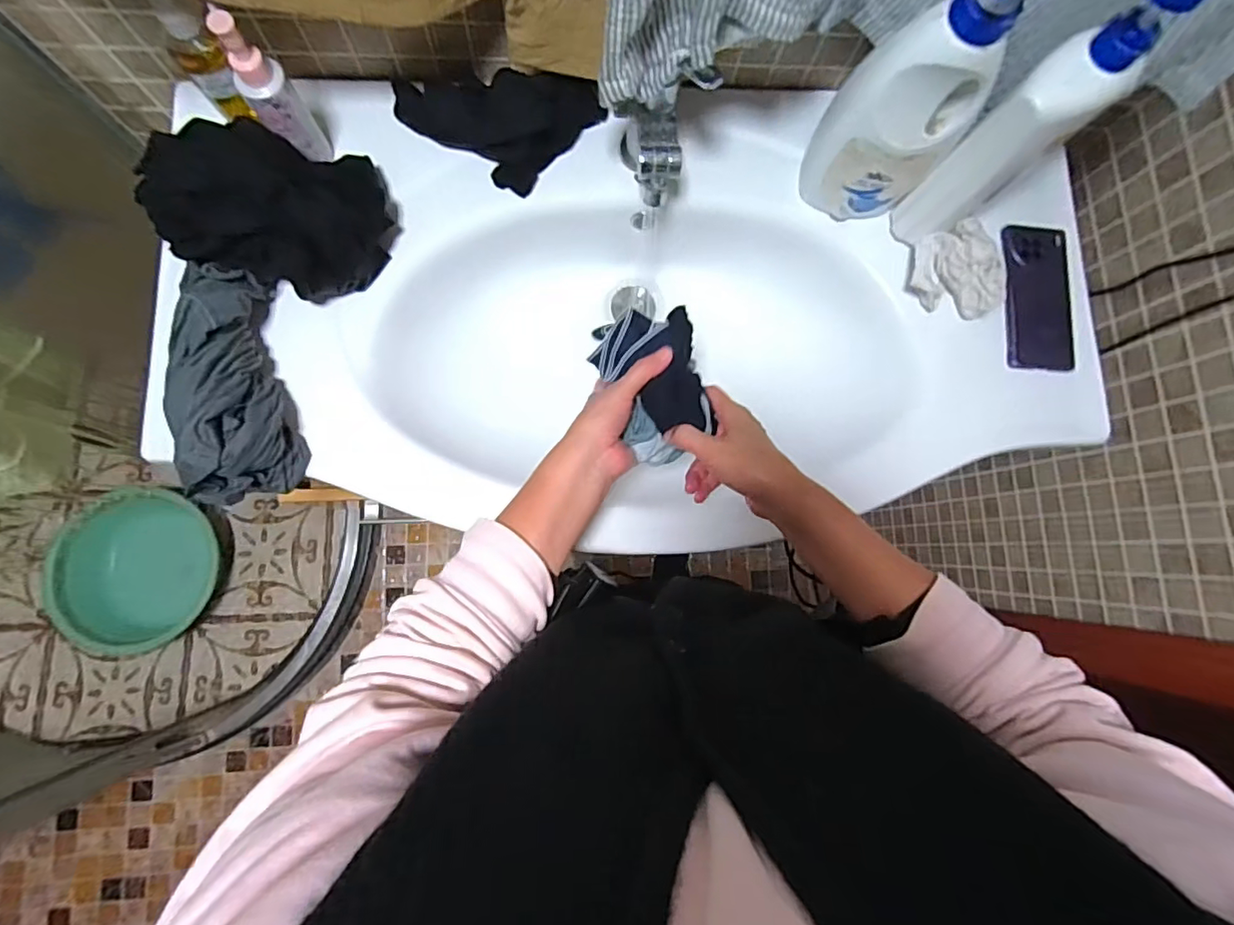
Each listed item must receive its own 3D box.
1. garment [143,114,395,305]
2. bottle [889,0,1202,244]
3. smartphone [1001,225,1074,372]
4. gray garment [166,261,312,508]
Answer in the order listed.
[{"bbox_3d":[-0.312,-0.241,0.527,0.158,0.120,0.148,5,81,-3],"label":"garment"},{"bbox_3d":[0.358,-0.294,0.490,0.097,0.258,0.057,-35,85,-8],"label":"bottle"},{"bbox_3d":[0.467,-0.187,0.621,0.087,0.015,0.168,4,81,-3],"label":"smartphone"},{"bbox_3d":[-0.352,-0.073,0.517,0.079,0.084,0.211,-14,82,-6],"label":"gray garment"}]

